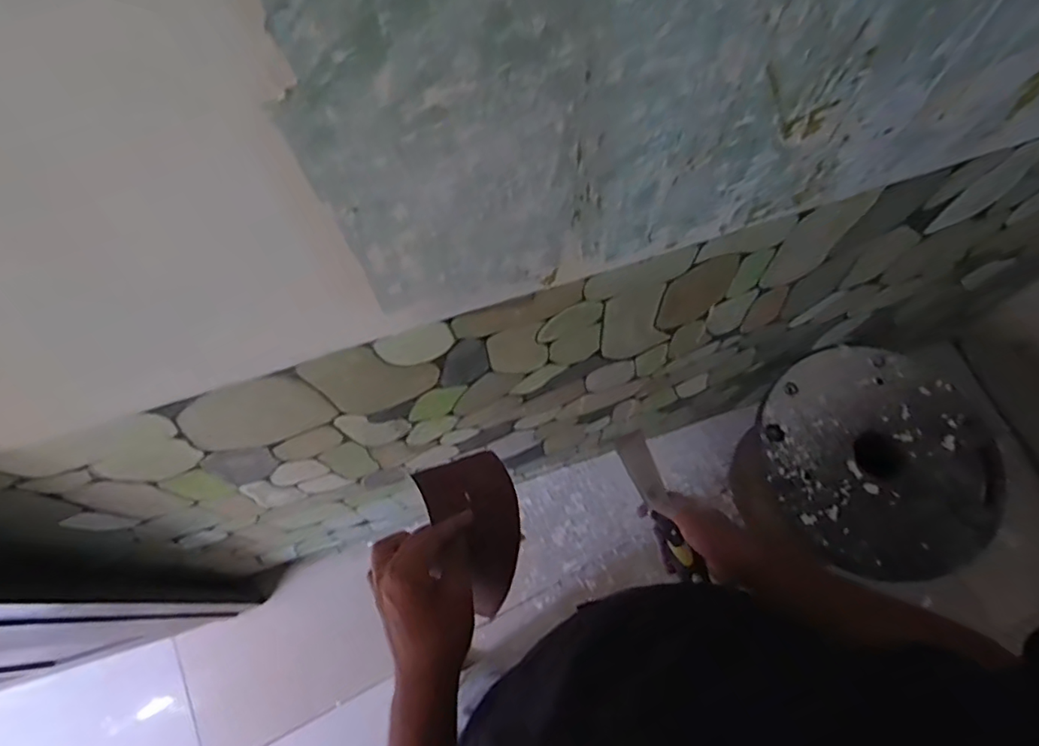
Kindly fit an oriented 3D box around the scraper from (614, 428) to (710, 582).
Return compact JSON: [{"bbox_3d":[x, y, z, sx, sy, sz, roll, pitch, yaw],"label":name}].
[{"bbox_3d":[0.164,0.154,0.657,0.034,0.018,0.179,-24,78,-8],"label":"scraper"}]

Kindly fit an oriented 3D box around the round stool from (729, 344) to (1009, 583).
[{"bbox_3d":[0.751,0.225,1.318,0.467,0.336,0.466,0,68,1],"label":"round stool"}]

